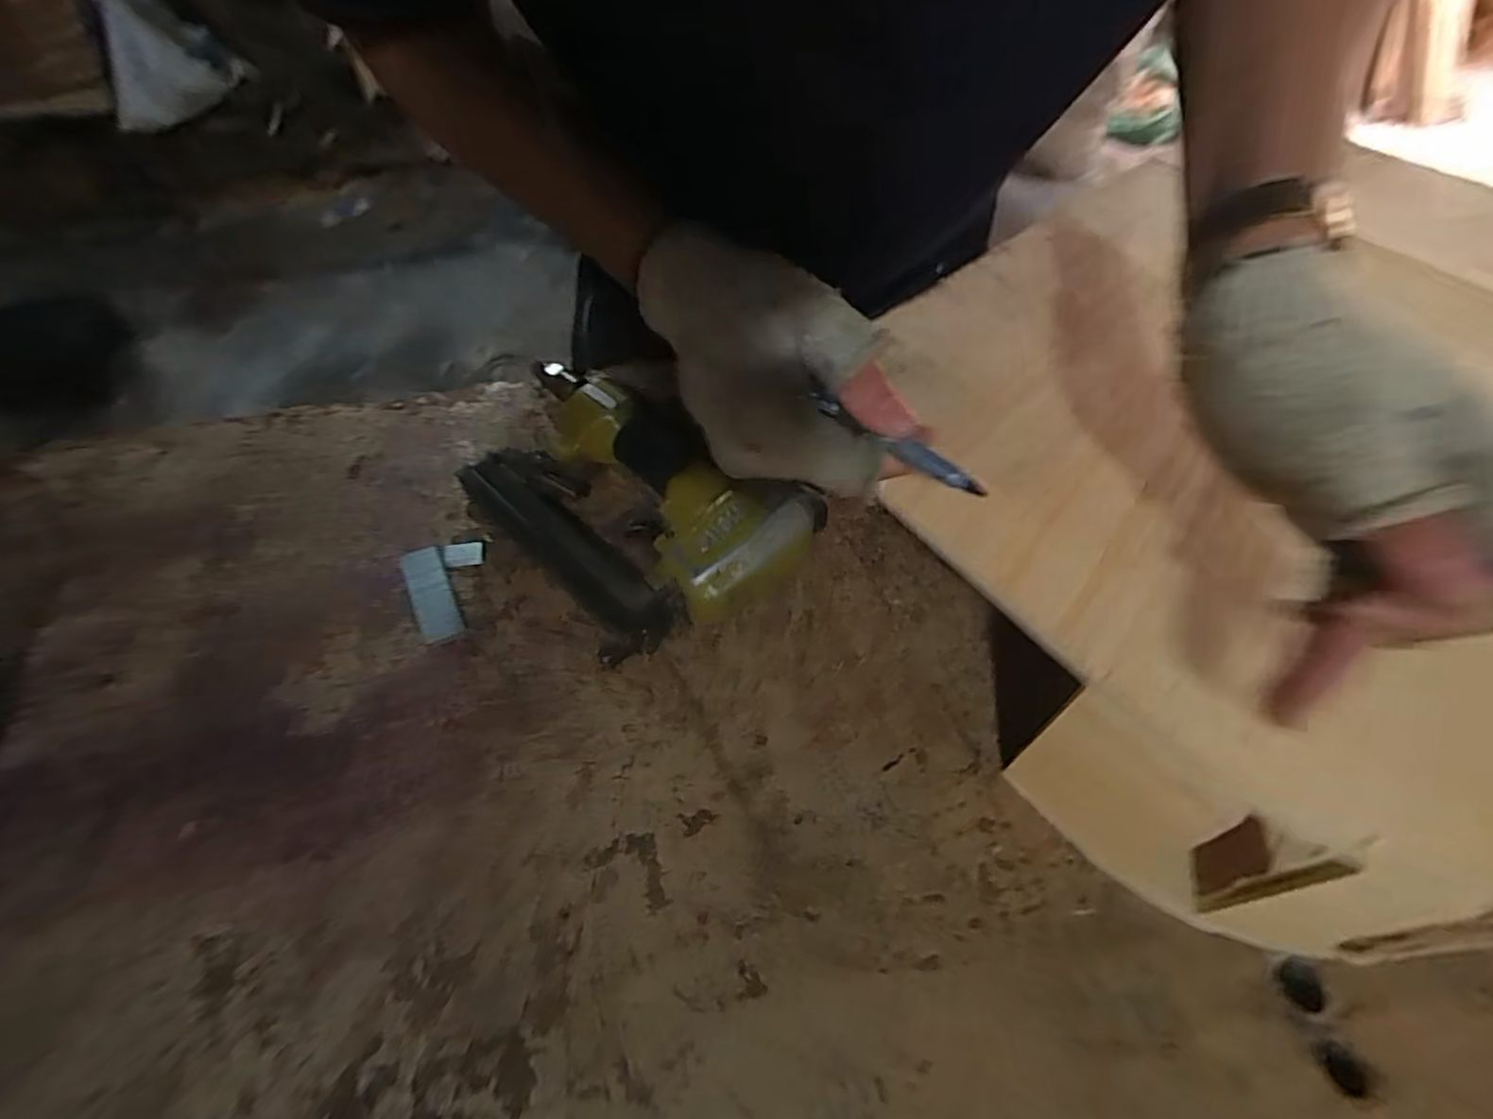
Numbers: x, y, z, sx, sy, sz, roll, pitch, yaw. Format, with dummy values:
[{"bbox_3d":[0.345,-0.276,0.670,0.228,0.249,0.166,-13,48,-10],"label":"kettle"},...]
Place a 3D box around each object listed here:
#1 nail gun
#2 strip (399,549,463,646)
[{"bbox_3d":[-0.090,-0.048,0.441,0.254,0.060,0.153,39,61,23],"label":"nail gun"},{"bbox_3d":[-0.199,0.021,0.416,0.024,0.008,0.071,-23,58,-18],"label":"strip"}]

